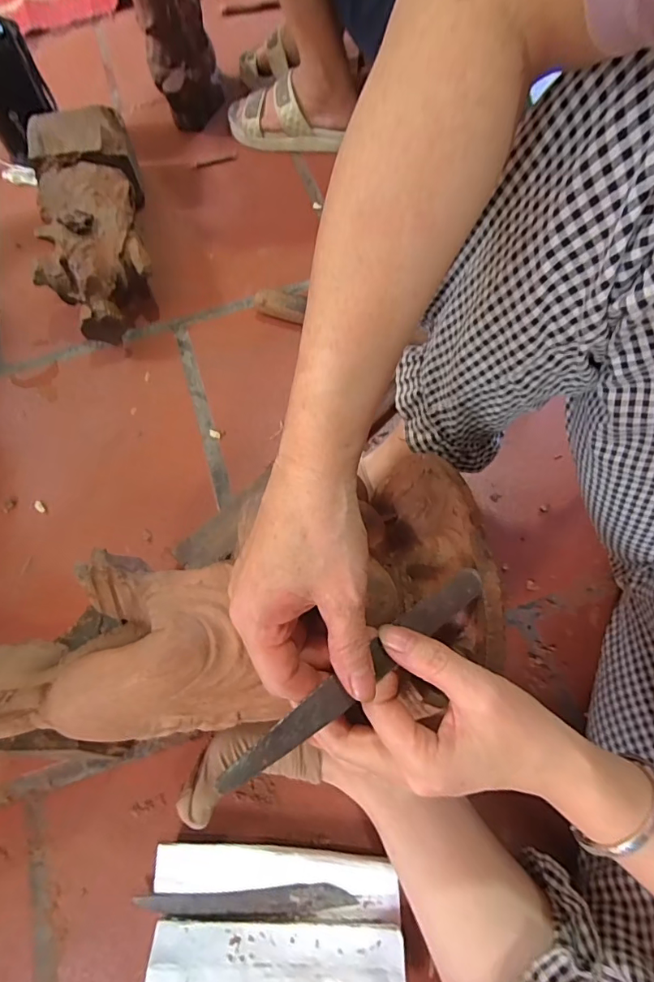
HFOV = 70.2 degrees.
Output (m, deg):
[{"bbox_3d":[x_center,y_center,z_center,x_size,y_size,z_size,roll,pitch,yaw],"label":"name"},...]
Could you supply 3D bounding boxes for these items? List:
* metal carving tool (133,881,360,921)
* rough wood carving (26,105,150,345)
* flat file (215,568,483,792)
[{"bbox_3d":[-0.072,0.356,0.403,0.185,0.007,0.030,-4,87,2],"label":"metal carving tool"},{"bbox_3d":[-0.325,-0.375,0.658,0.138,0.107,0.362,-15,68,-3],"label":"rough wood carving"},{"bbox_3d":[0.021,0.094,0.246,0.173,0.009,0.016,-32,71,-22],"label":"flat file"}]

